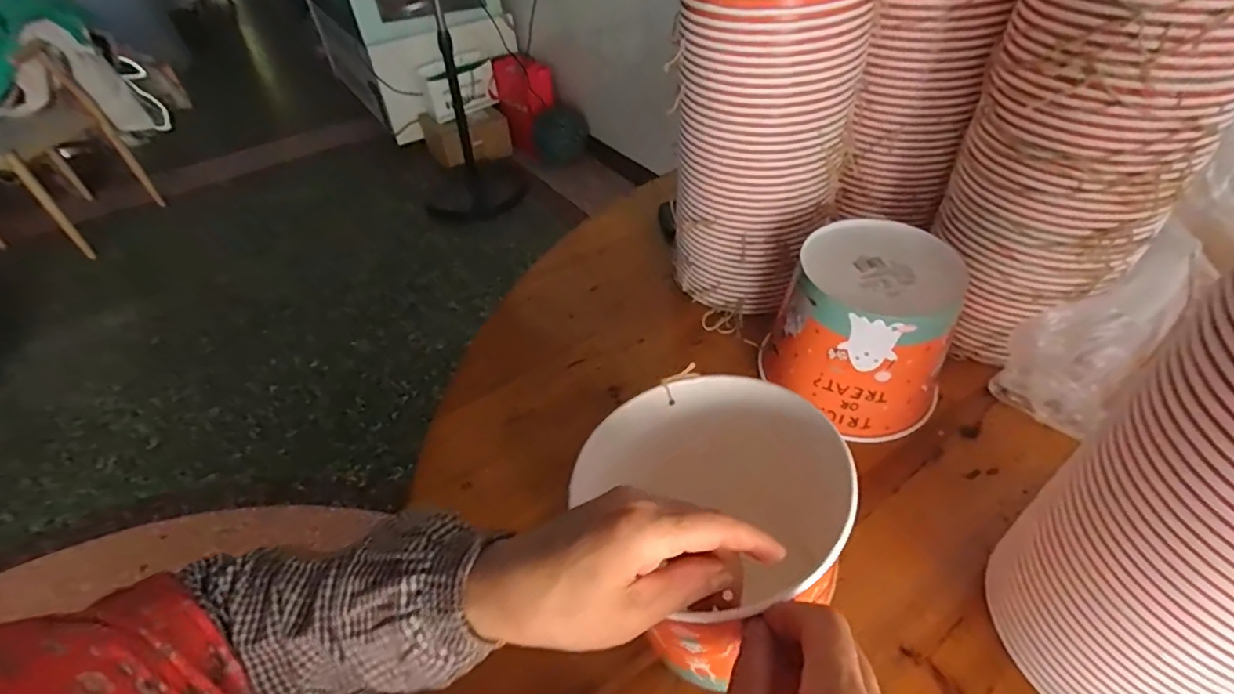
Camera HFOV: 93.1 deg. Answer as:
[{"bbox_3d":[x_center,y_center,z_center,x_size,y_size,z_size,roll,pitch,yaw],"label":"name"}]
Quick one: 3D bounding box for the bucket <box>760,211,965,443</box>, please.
[{"bbox_3d":[0.215,-0.013,0.518,0.134,0.141,0.133,-3,43,2],"label":"bucket"}]

